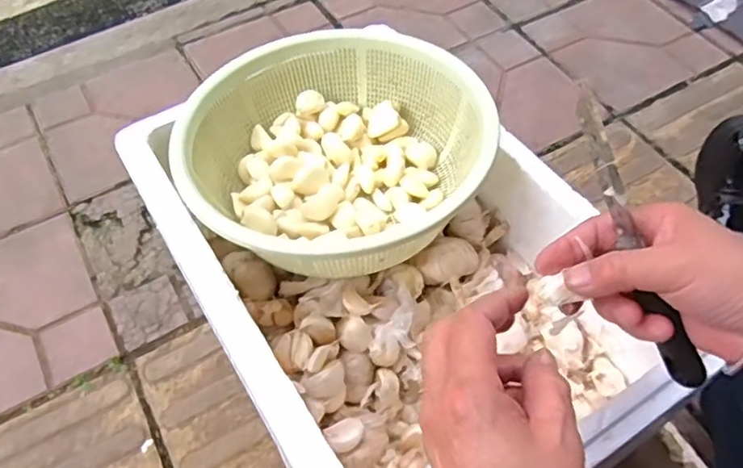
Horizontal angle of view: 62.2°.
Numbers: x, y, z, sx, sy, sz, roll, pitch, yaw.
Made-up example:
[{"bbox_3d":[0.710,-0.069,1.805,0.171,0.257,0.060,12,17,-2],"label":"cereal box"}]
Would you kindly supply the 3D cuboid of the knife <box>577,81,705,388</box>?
[{"bbox_3d":[0.145,0.005,0.337,0.010,0.018,0.183,-28,100,-16],"label":"knife"}]

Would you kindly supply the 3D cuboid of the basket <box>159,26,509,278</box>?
[{"bbox_3d":[-0.030,-0.068,0.528,0.241,0.083,0.221,0,57,0],"label":"basket"}]

